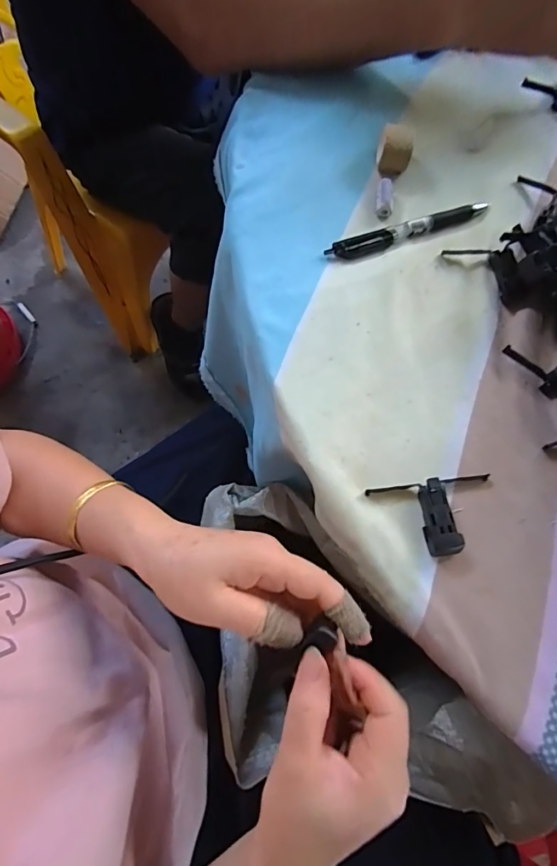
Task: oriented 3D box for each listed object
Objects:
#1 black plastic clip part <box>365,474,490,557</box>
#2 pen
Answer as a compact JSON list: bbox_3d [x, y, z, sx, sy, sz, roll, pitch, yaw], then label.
[{"bbox_3d":[0.103,0.054,0.284,0.080,0.014,0.048,-6,72,-4],"label":"black plastic clip part"},{"bbox_3d":[0.107,-0.163,0.356,0.140,0.007,0.017,-18,73,-8],"label":"pen"}]

